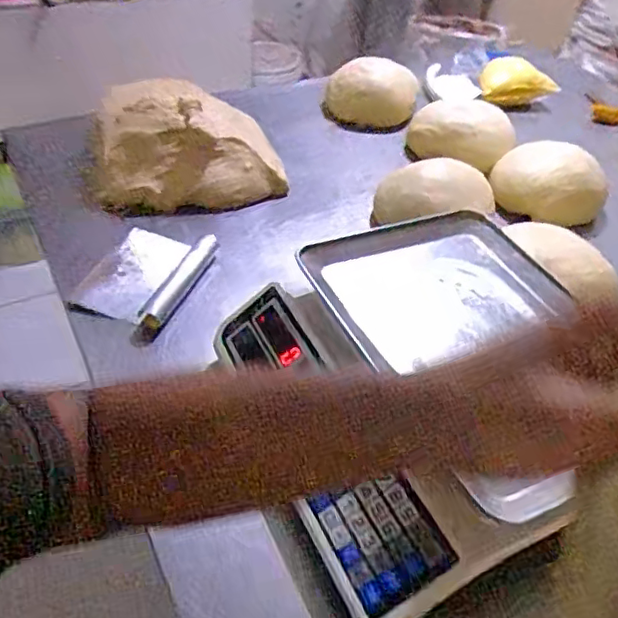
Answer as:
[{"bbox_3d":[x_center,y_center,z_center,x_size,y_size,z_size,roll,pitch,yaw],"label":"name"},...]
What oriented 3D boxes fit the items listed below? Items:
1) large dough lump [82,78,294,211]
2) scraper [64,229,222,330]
[{"bbox_3d":[-0.169,-0.239,0.874,0.270,0.114,0.196,0,43,-6],"label":"large dough lump"},{"bbox_3d":[-0.192,-0.044,0.727,0.117,0.030,0.146,18,45,13],"label":"scraper"}]

